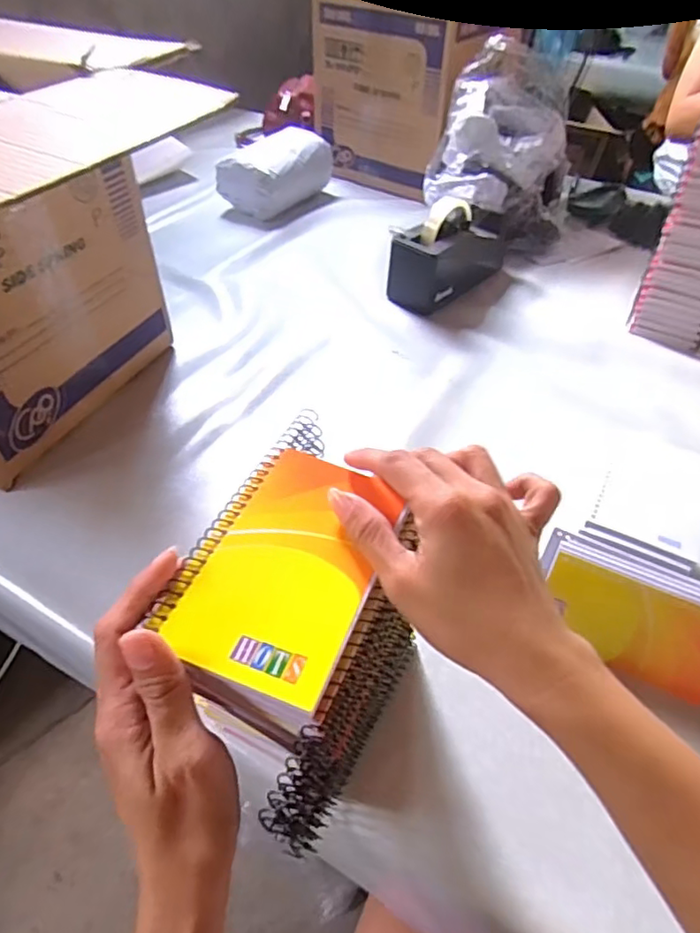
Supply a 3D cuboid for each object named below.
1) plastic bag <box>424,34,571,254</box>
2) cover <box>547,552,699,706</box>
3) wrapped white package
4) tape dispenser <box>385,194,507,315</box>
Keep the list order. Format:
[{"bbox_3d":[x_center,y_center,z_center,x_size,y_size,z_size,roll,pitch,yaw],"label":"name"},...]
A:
[{"bbox_3d":[0.247,-0.497,0.922,0.217,0.247,0.276,14,47,13],"label":"plastic bag"},{"bbox_3d":[0.210,0.121,0.431,0.129,0.078,0.005,20,25,18],"label":"cover"},{"bbox_3d":[-0.128,-0.521,1.037,0.107,0.105,0.191,30,52,26],"label":"wrapped white package"},{"bbox_3d":[0.149,-0.314,0.830,0.073,0.120,0.206,35,54,29],"label":"tape dispenser"}]

